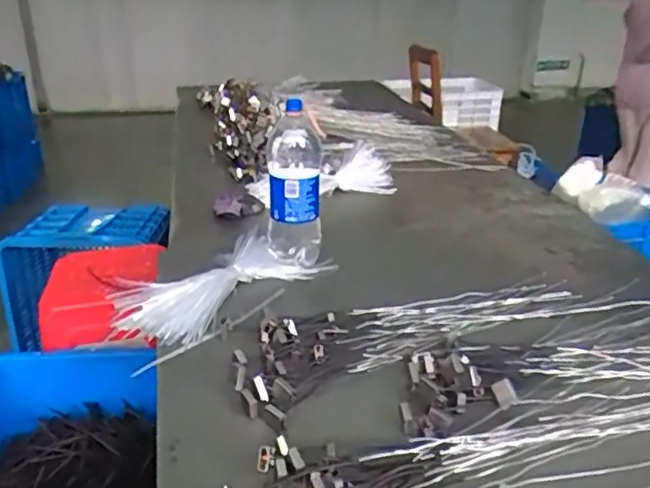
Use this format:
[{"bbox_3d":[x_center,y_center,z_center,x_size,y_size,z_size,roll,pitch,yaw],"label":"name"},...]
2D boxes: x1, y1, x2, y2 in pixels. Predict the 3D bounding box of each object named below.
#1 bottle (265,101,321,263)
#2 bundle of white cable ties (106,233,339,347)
[{"bbox_3d":[-0.064,-0.111,1.237,0.112,0.317,0.121,-2,25,-5],"label":"bottle"},{"bbox_3d":[-0.194,0.062,1.173,0.410,0.031,0.254,-19,31,-36],"label":"bundle of white cable ties"}]

